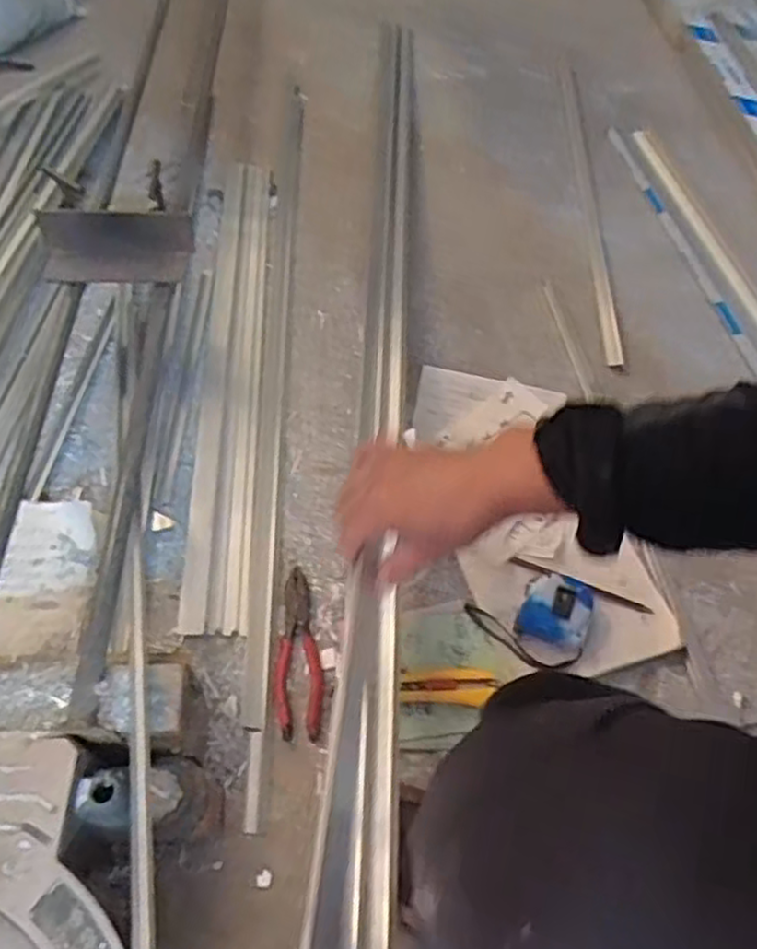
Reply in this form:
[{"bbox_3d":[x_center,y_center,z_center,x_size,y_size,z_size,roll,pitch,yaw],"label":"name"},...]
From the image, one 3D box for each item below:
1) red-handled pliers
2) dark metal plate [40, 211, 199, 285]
[{"bbox_3d":[-0.077,0.175,0.733,0.049,0.008,0.169,3,54,-2],"label":"red-handled pliers"},{"bbox_3d":[-0.315,-0.275,0.883,0.178,0.016,0.084,1,95,0],"label":"dark metal plate"}]

